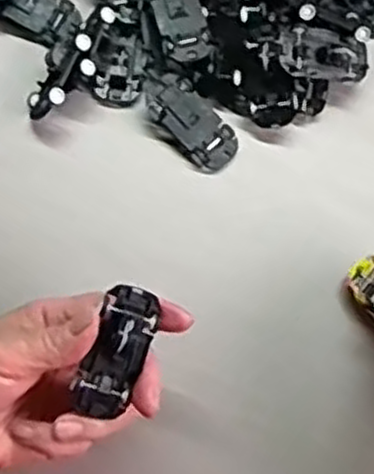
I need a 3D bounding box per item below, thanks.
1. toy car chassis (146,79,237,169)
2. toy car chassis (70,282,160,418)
[{"bbox_3d":[0.003,-0.071,0.480,0.032,0.014,0.065,-39,78,-14],"label":"toy car chassis"},{"bbox_3d":[-0.034,0.055,0.373,0.024,0.014,0.064,21,90,3],"label":"toy car chassis"}]

